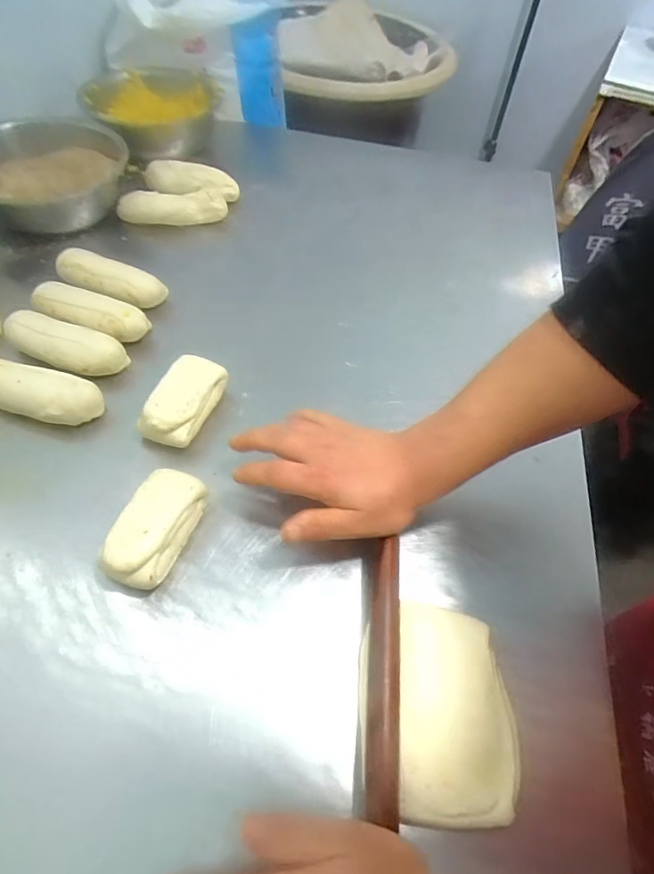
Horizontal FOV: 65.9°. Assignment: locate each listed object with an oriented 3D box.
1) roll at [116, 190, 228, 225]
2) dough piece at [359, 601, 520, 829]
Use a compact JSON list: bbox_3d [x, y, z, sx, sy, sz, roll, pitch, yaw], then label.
[{"bbox_3d":[-0.204,-0.305,0.673,0.140,0.033,0.041,-8,55,-10],"label":"roll"},{"bbox_3d":[0.075,0.188,0.355,0.102,0.013,0.135,2,54,-3],"label":"dough piece"}]

